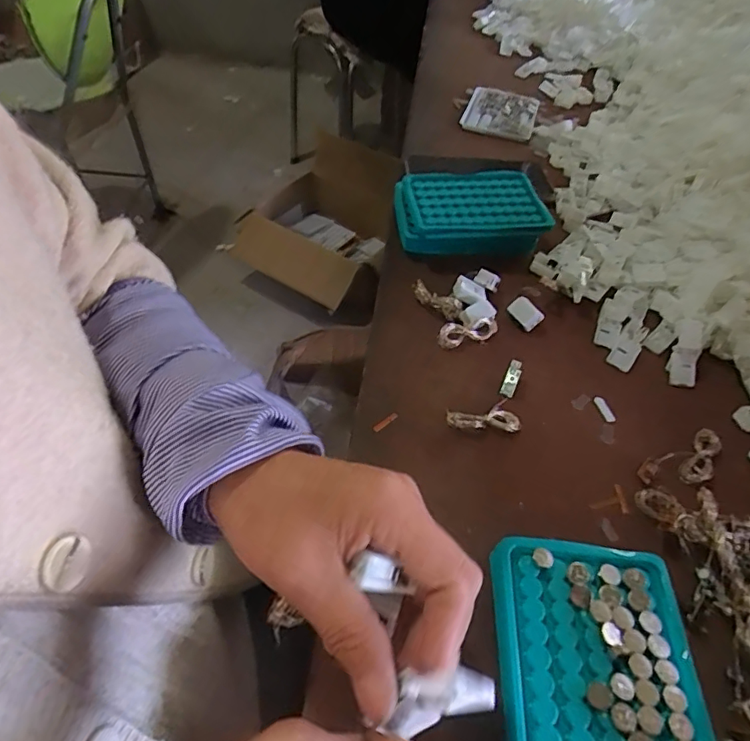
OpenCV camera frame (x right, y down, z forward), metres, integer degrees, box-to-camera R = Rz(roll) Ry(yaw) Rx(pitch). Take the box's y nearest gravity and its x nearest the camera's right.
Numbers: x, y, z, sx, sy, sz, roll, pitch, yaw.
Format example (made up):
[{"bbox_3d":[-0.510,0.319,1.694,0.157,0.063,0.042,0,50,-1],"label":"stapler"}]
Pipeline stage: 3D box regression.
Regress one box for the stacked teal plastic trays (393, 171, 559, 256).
[{"bbox_3d":[0.094,-0.158,0.537,0.142,0.041,0.093,1,49,-6],"label":"stacked teal plastic trays"}]

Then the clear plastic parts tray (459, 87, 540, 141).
[{"bbox_3d":[0.176,-0.359,0.737,0.093,0.016,0.118,18,49,9],"label":"clear plastic parts tray"}]

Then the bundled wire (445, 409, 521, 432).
[{"bbox_3d":[0.081,0.036,0.394,0.055,0.014,0.018,0,49,-7],"label":"bundled wire"}]

